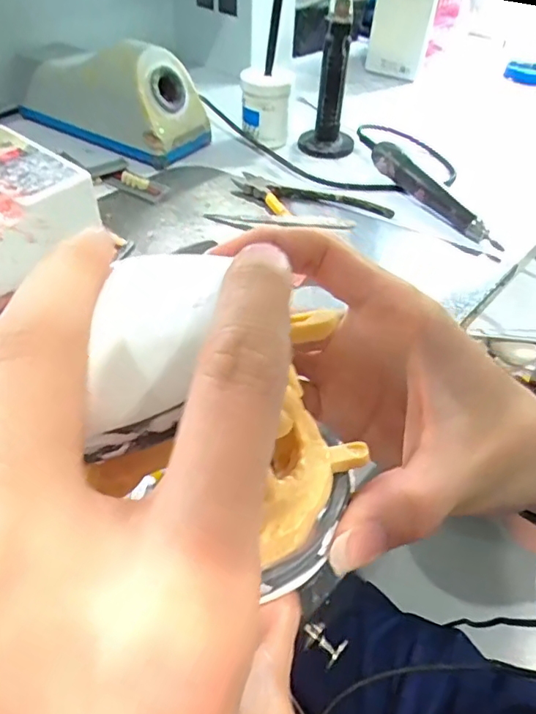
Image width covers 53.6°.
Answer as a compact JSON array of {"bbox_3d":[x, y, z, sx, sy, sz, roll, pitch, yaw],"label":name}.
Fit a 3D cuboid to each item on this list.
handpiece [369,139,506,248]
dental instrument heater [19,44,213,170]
[{"bbox_3d":[0.148,-0.151,0.484,0.019,0.032,0.170,-21,50,-22],"label":"handpiece"},{"bbox_3d":[-0.167,-0.285,0.560,0.204,0.093,0.089,29,51,24],"label":"dental instrument heater"}]

